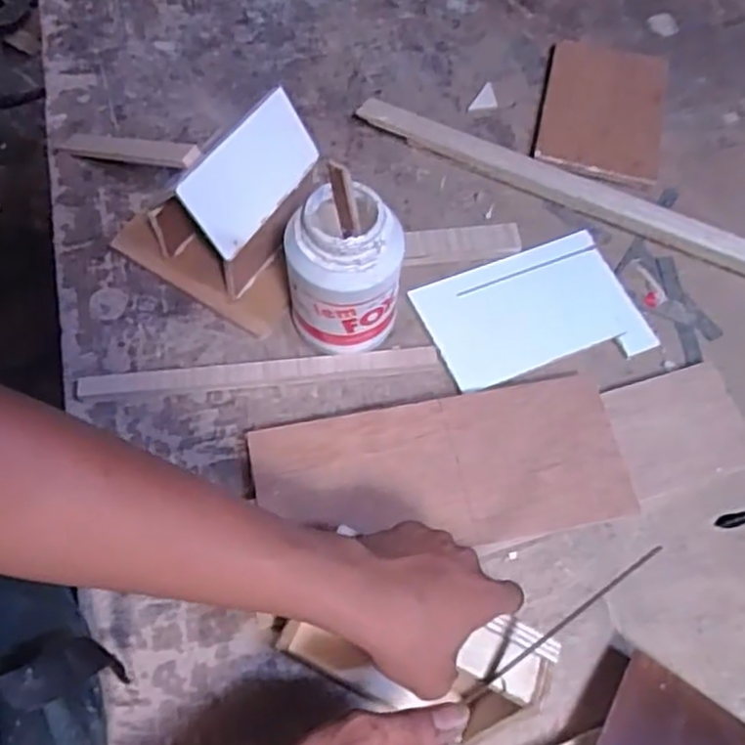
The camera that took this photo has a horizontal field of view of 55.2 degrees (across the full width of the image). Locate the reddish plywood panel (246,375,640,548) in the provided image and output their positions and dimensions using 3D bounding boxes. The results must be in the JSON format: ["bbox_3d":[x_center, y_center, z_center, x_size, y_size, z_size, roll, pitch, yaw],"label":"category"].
[{"bbox_3d":[0.058,0.082,0.595,0.300,0.009,0.130,-9,63,-7],"label":"reddish plywood panel"}]

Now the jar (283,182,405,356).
[{"bbox_3d":[-0.023,-0.080,0.611,0.093,0.163,0.081,6,63,0],"label":"jar"}]

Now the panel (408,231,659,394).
[{"bbox_3d":[0.154,-0.054,0.690,0.193,0.009,0.135,-21,66,-11],"label":"panel"}]

